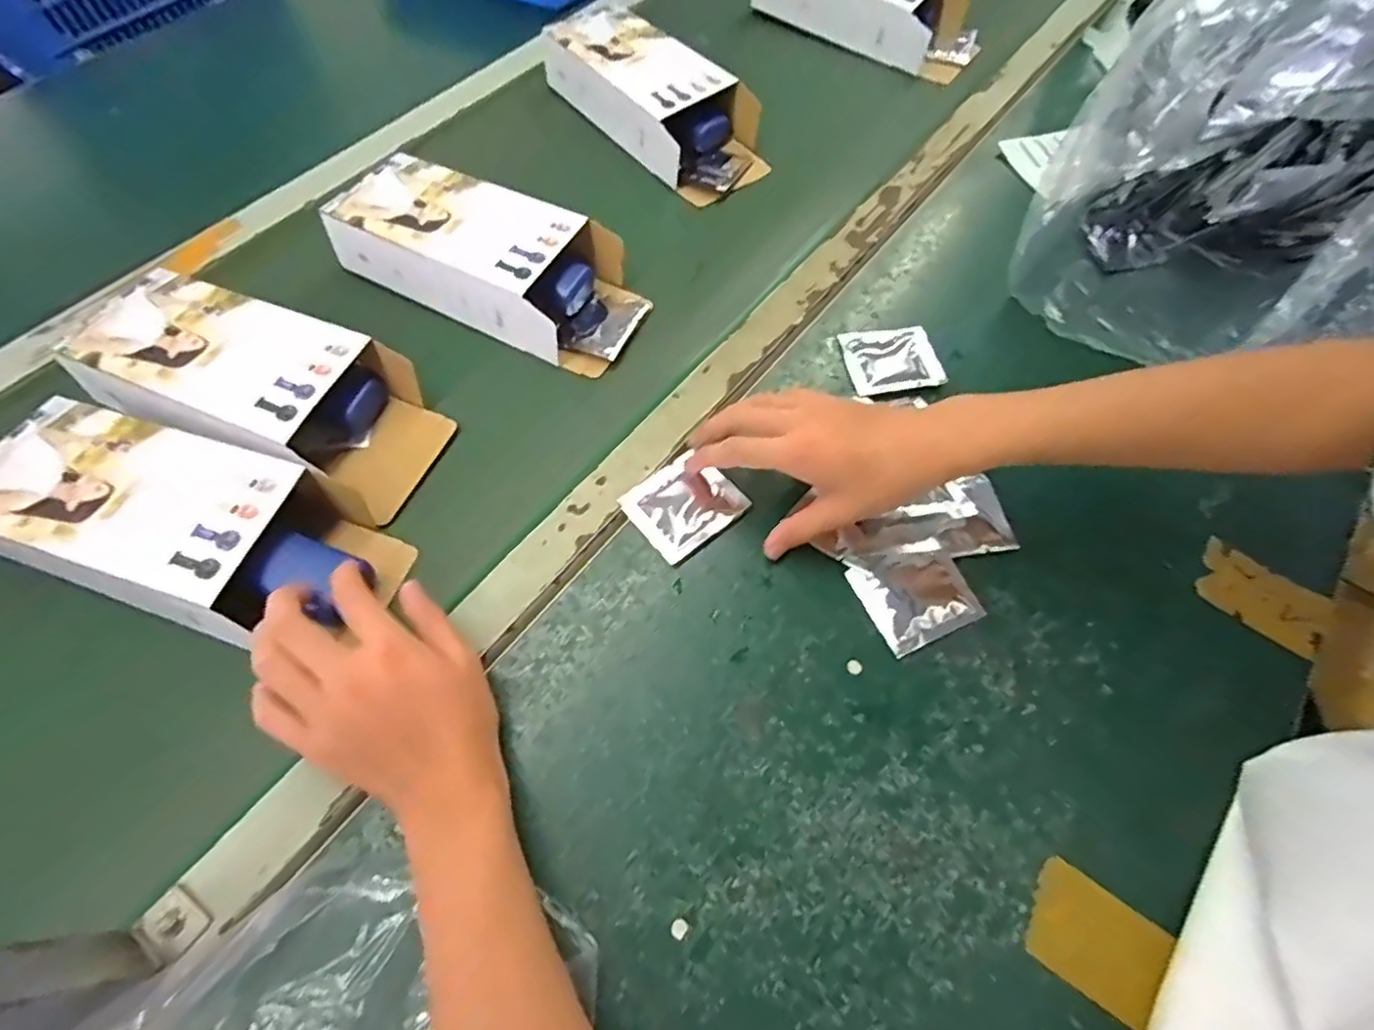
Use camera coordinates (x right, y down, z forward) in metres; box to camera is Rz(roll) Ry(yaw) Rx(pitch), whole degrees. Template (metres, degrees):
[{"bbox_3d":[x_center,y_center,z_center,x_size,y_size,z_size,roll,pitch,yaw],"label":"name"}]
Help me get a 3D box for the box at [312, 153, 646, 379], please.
[{"bbox_3d":[-0.155,-0.208,0.525,0.247,0.064,0.106,24,62,12],"label":"box"}]

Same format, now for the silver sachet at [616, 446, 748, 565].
[{"bbox_3d":[-0.002,-0.008,0.440,0.070,0.008,0.061,-36,67,-21],"label":"silver sachet"}]

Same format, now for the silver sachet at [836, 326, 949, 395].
[{"bbox_3d":[0.162,-0.123,0.503,0.071,0.005,0.059,-6,60,-6],"label":"silver sachet"}]

